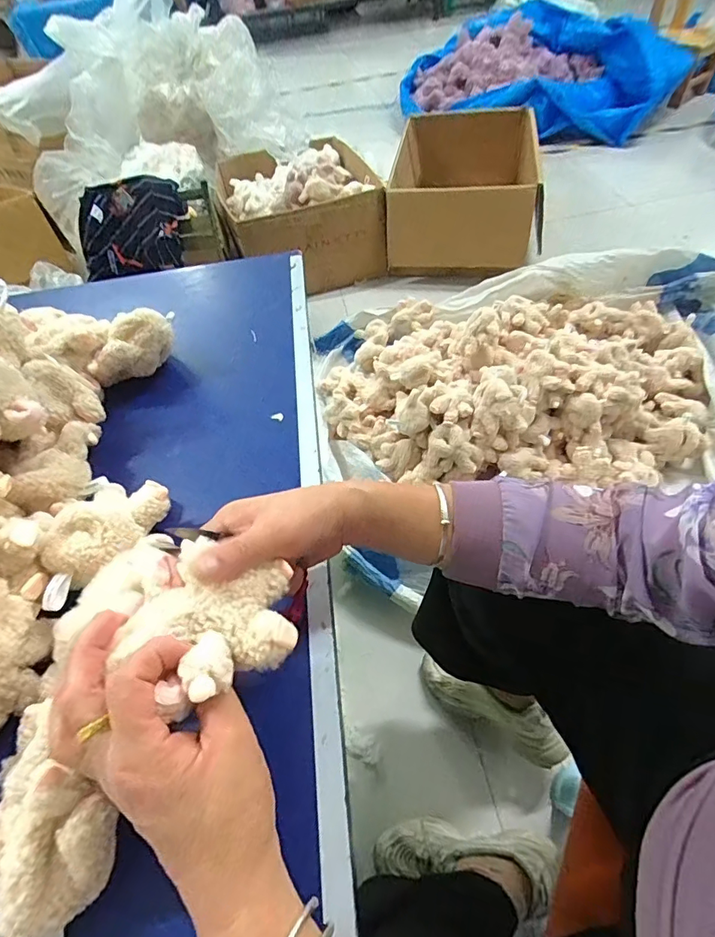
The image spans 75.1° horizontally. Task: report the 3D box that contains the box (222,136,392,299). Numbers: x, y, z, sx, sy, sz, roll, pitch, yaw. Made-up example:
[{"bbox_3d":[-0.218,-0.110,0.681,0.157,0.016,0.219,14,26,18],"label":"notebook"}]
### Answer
[{"bbox_3d":[-0.196,-0.877,1.643,0.497,0.313,0.489,-15,52,-6],"label":"box"}]

